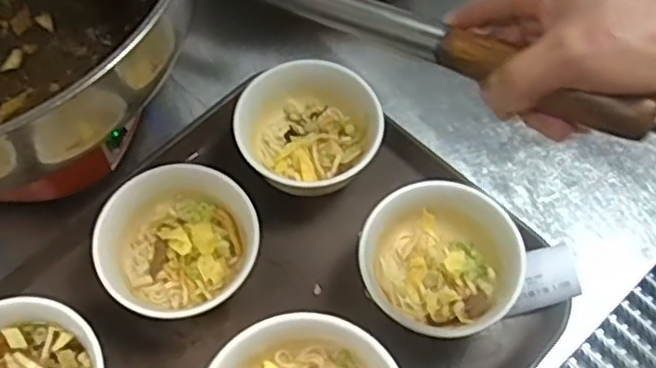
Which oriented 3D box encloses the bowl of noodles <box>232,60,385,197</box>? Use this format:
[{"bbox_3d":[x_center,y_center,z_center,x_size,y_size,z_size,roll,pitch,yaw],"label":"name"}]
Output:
[{"bbox_3d":[-0.020,-0.045,0.606,0.130,0.083,0.119,37,67,16],"label":"bowl of noodles"}]

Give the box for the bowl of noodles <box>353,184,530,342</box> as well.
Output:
[{"bbox_3d":[0.089,0.072,0.554,0.130,0.084,0.118,32,66,14],"label":"bowl of noodles"}]

